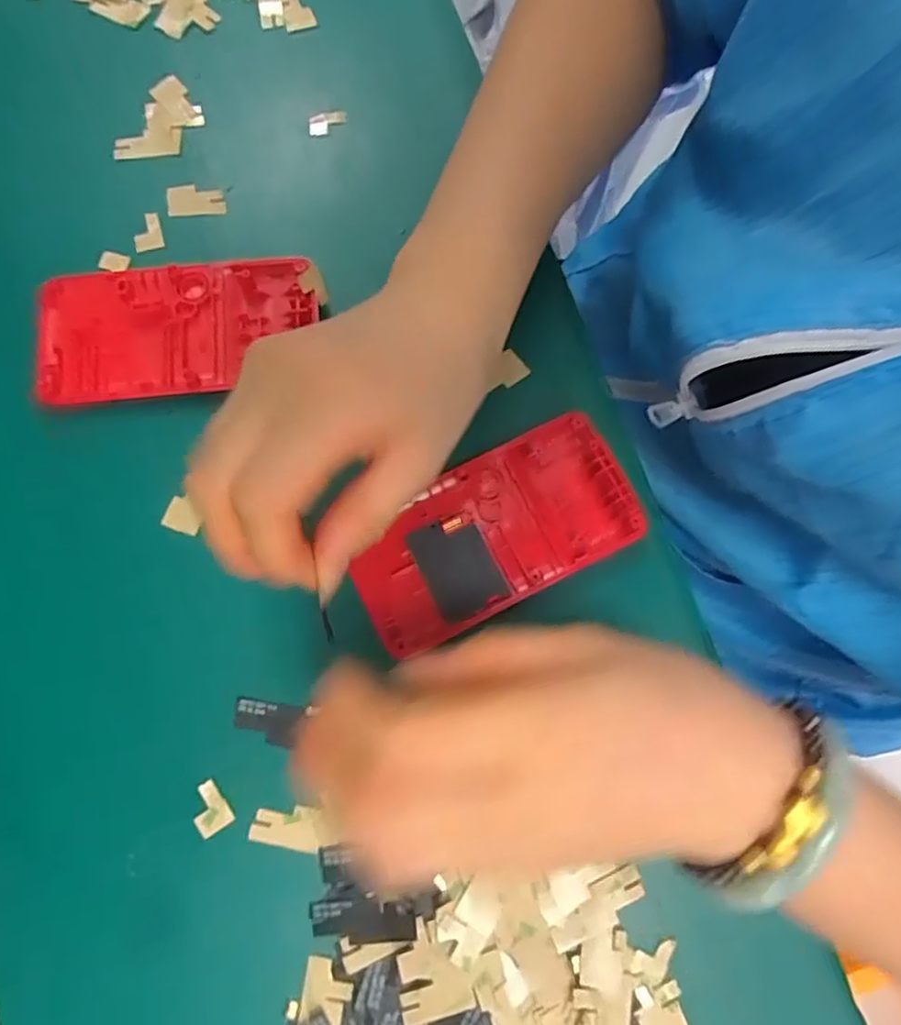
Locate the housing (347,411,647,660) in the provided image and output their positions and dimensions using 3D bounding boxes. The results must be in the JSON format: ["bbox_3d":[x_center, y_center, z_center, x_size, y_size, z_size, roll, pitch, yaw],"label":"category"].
[{"bbox_3d":[0.018,0.008,0.282,0.119,0.011,0.060,-28,79,-8],"label":"housing"}]

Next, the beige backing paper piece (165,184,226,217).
[{"bbox_3d":[-0.122,-0.150,0.319,0.026,0.006,0.013,-5,77,-3],"label":"beige backing paper piece"}]

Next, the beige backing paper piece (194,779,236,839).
[{"bbox_3d":[-0.094,0.115,0.260,0.013,0.004,0.018,-33,80,-9],"label":"beige backing paper piece"}]

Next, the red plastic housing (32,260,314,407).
[{"bbox_3d":[-0.122,-0.082,0.299,0.121,0.012,0.061,-7,77,-3],"label":"red plastic housing"}]

